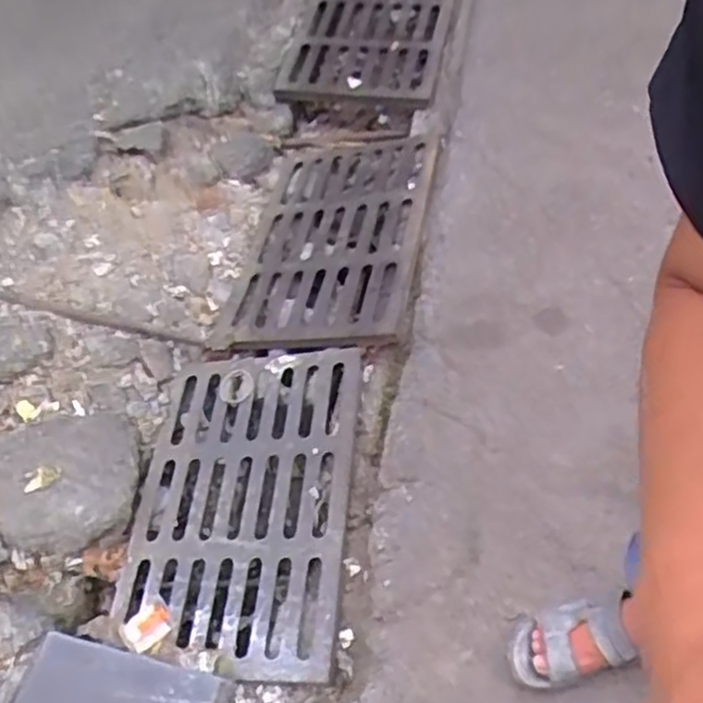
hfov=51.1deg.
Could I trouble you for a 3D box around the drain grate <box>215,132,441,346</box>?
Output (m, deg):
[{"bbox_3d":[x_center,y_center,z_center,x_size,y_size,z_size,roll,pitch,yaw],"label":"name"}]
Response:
[{"bbox_3d":[-0.028,-0.298,1.693,0.426,0.039,0.767,-9,44,18],"label":"drain grate"}]

